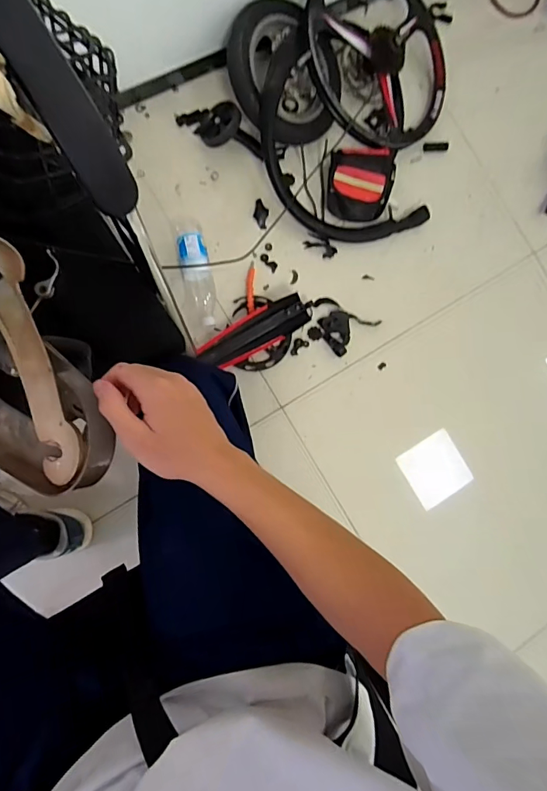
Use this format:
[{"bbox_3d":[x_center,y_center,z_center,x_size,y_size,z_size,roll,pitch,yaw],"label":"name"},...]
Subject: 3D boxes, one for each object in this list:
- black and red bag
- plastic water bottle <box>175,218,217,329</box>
[{"bbox_3d":[0.212,-0.522,1.091,0.159,0.068,0.172,11,84,-8],"label":"black and red bag"},{"bbox_3d":[-0.175,-0.283,1.006,0.070,0.071,0.249,-9,87,-10],"label":"plastic water bottle"}]

